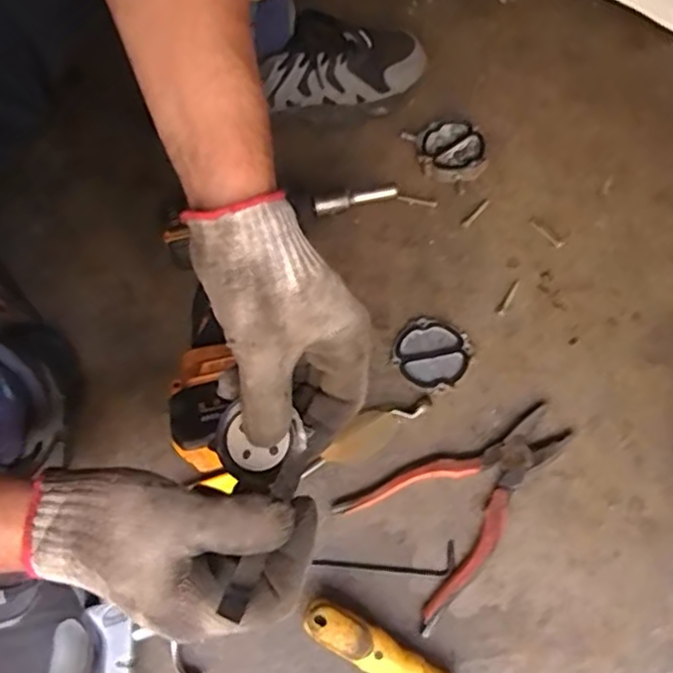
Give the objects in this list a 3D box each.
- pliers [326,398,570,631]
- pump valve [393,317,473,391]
[{"bbox_3d":[0.104,0.119,0.489,0.181,0.014,0.103,-34,69,-13],"label":"pliers"},{"bbox_3d":[0.080,0.014,0.544,0.062,0.006,0.061,-1,66,1],"label":"pump valve"}]

